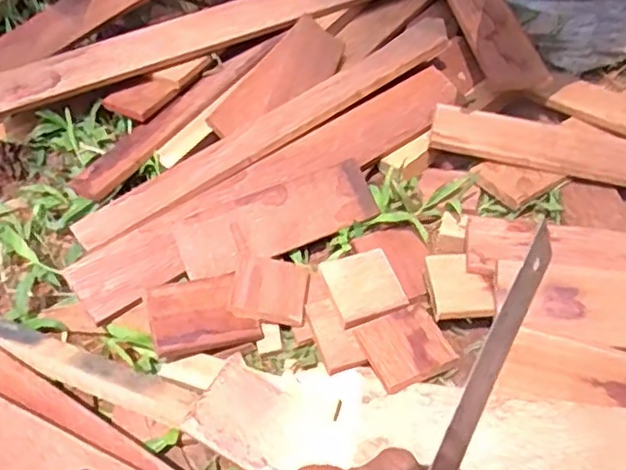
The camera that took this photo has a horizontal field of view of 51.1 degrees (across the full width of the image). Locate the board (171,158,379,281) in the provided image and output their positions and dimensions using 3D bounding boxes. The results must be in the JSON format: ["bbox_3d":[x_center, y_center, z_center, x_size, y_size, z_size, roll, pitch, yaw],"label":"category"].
[{"bbox_3d":[-0.032,-0.015,0.631,0.195,0.015,0.064,-22,77,-19],"label":"board"}]

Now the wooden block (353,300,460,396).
[{"bbox_3d":[0.077,0.092,0.538,0.066,0.010,0.067,-23,54,-11],"label":"wooden block"}]

